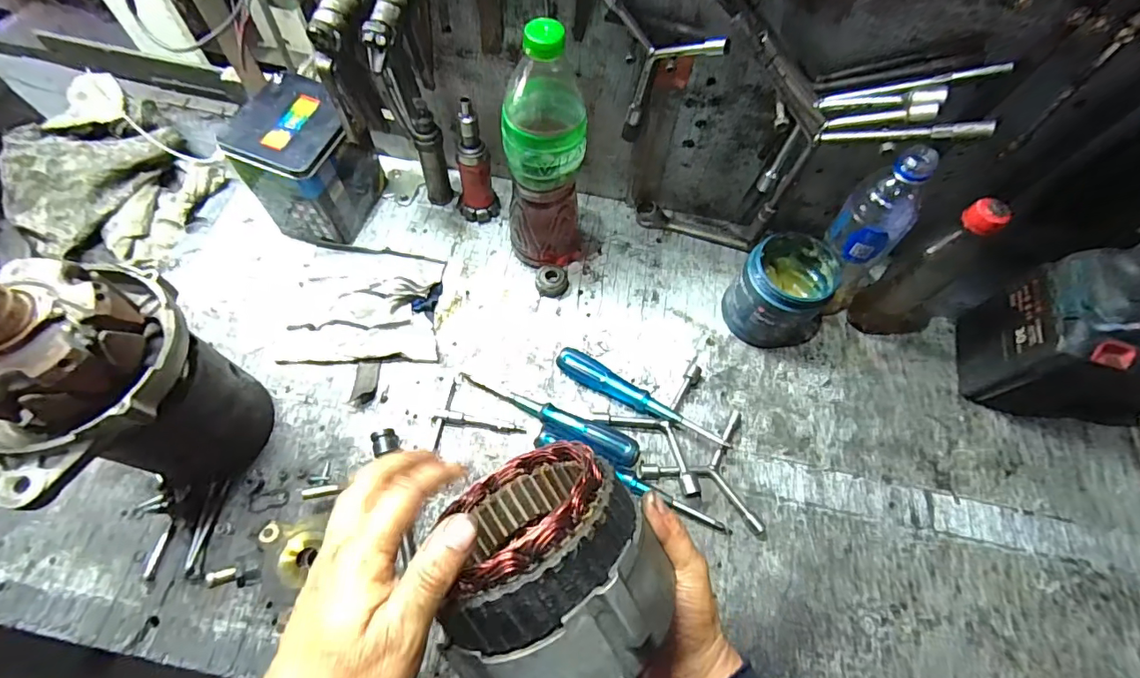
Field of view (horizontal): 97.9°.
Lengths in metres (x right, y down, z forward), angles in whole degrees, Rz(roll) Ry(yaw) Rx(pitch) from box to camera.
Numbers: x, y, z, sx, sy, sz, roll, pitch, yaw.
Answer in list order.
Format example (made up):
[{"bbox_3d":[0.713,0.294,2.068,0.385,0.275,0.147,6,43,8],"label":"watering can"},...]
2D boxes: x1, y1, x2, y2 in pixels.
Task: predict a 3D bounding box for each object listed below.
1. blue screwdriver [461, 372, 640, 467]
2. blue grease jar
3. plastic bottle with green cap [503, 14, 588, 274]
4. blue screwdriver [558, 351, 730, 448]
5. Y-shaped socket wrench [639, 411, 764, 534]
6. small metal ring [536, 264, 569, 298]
[{"bbox_3d":[-0.023,0.079,0.505,0.196,0.024,0.027,24,65,8],"label":"blue screwdriver"},{"bbox_3d":[0.234,-0.047,0.546,0.092,0.099,0.097,1,64,-3],"label":"blue grease jar"},{"bbox_3d":[-0.026,-0.171,0.494,0.079,0.268,0.074,-8,65,-7],"label":"plastic bottle with green cap"},{"bbox_3d":[0.070,0.067,0.519,0.189,0.028,0.024,31,66,11],"label":"blue screwdriver"},{"bbox_3d":[0.127,0.133,0.495,0.114,0.017,0.118,-2,64,-5],"label":"Y-shaped socket wrench"},{"bbox_3d":[-0.021,-0.067,0.584,0.038,0.017,0.037,1,64,-3],"label":"small metal ring"}]

